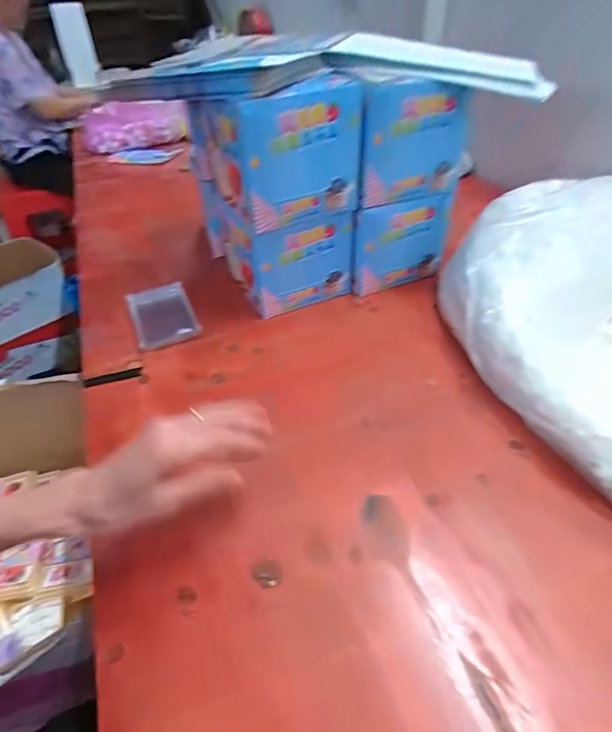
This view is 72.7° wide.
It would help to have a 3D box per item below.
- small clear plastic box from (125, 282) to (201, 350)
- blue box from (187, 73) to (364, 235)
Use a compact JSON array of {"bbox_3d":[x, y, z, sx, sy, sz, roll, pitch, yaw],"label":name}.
[{"bbox_3d":[-0.205,-0.073,0.596,0.085,0.014,0.136,-20,44,-17],"label":"small clear plastic box"},{"bbox_3d":[-0.042,-0.276,0.529,0.145,0.137,0.186,-27,46,-23],"label":"blue box"}]

